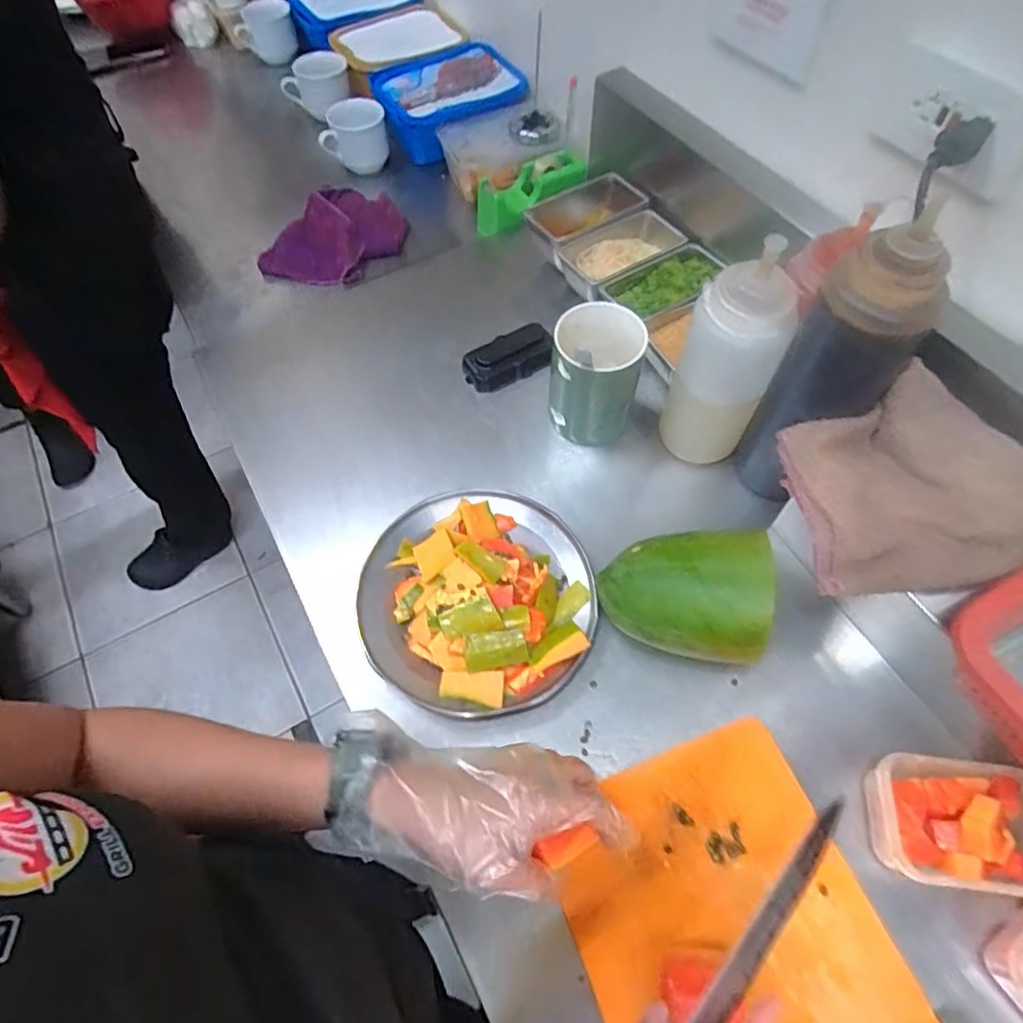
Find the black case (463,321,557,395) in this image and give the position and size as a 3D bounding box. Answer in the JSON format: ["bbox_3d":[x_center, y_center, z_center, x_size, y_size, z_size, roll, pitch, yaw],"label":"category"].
[{"bbox_3d":[-0.001,-0.170,0.672,0.102,0.028,0.054,-27,64,-13],"label":"black case"}]

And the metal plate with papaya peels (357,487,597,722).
[{"bbox_3d":[-0.029,0.069,0.514,0.193,0.058,0.197,-1,61,1],"label":"metal plate with papaya peels"}]

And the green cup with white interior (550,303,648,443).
[{"bbox_3d":[0.083,-0.135,0.607,0.084,0.130,0.079,-1,61,1],"label":"green cup with white interior"}]

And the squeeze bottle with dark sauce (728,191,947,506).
[{"bbox_3d":[0.256,-0.106,0.486,0.064,0.262,0.076,-41,68,-19],"label":"squeeze bottle with dark sauce"}]

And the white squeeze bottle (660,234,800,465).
[{"bbox_3d":[0.186,-0.126,0.524,0.078,0.209,0.062,17,63,11],"label":"white squeeze bottle"}]

